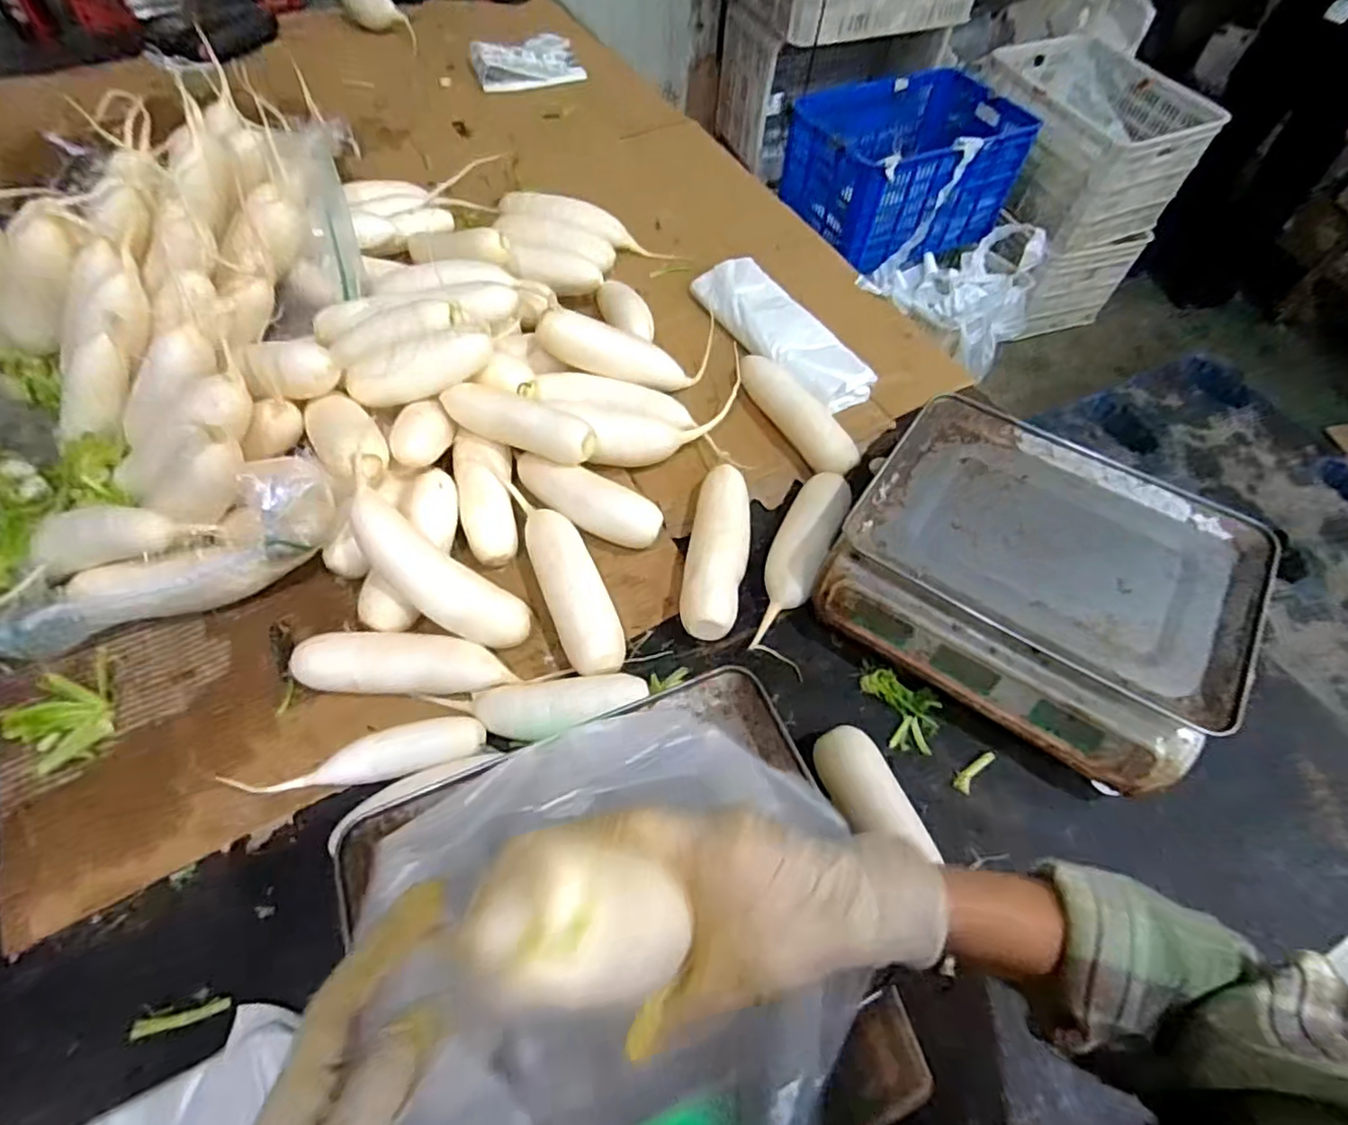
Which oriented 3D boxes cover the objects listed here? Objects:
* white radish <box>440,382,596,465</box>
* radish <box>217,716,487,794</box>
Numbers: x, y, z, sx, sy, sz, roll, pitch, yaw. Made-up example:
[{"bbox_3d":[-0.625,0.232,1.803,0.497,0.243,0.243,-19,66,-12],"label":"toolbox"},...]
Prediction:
[{"bbox_3d":[-0.159,-0.152,0.686,0.153,0.054,0.053,21,60,10],"label":"white radish"},{"bbox_3d":[-0.269,0.172,0.562,0.195,0.034,0.042,-11,59,-9],"label":"radish"}]

